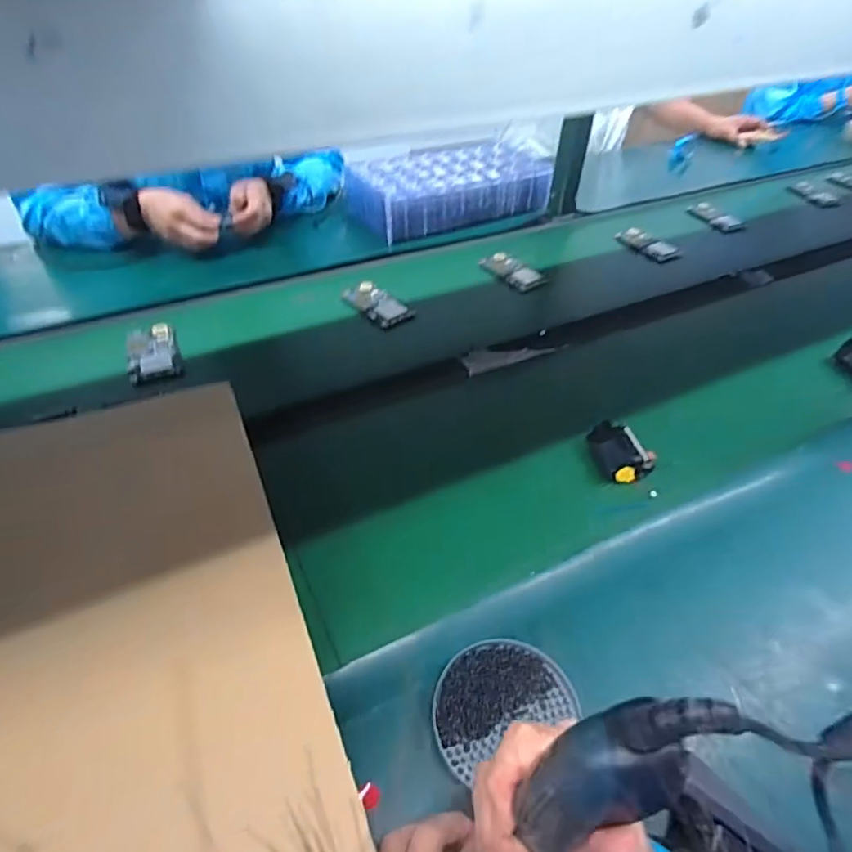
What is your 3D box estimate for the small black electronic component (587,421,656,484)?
[{"bbox_3d":[0.231,0.031,0.636,0.068,0.028,0.070,-4,45,-7],"label":"small black electronic component"}]

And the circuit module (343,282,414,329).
[{"bbox_3d":[-0.082,-0.198,0.875,0.061,0.015,0.125,-31,54,-30],"label":"circuit module"}]

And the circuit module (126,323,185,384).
[{"bbox_3d":[-0.385,-0.105,0.764,0.071,0.010,0.120,-18,48,-20],"label":"circuit module"}]

